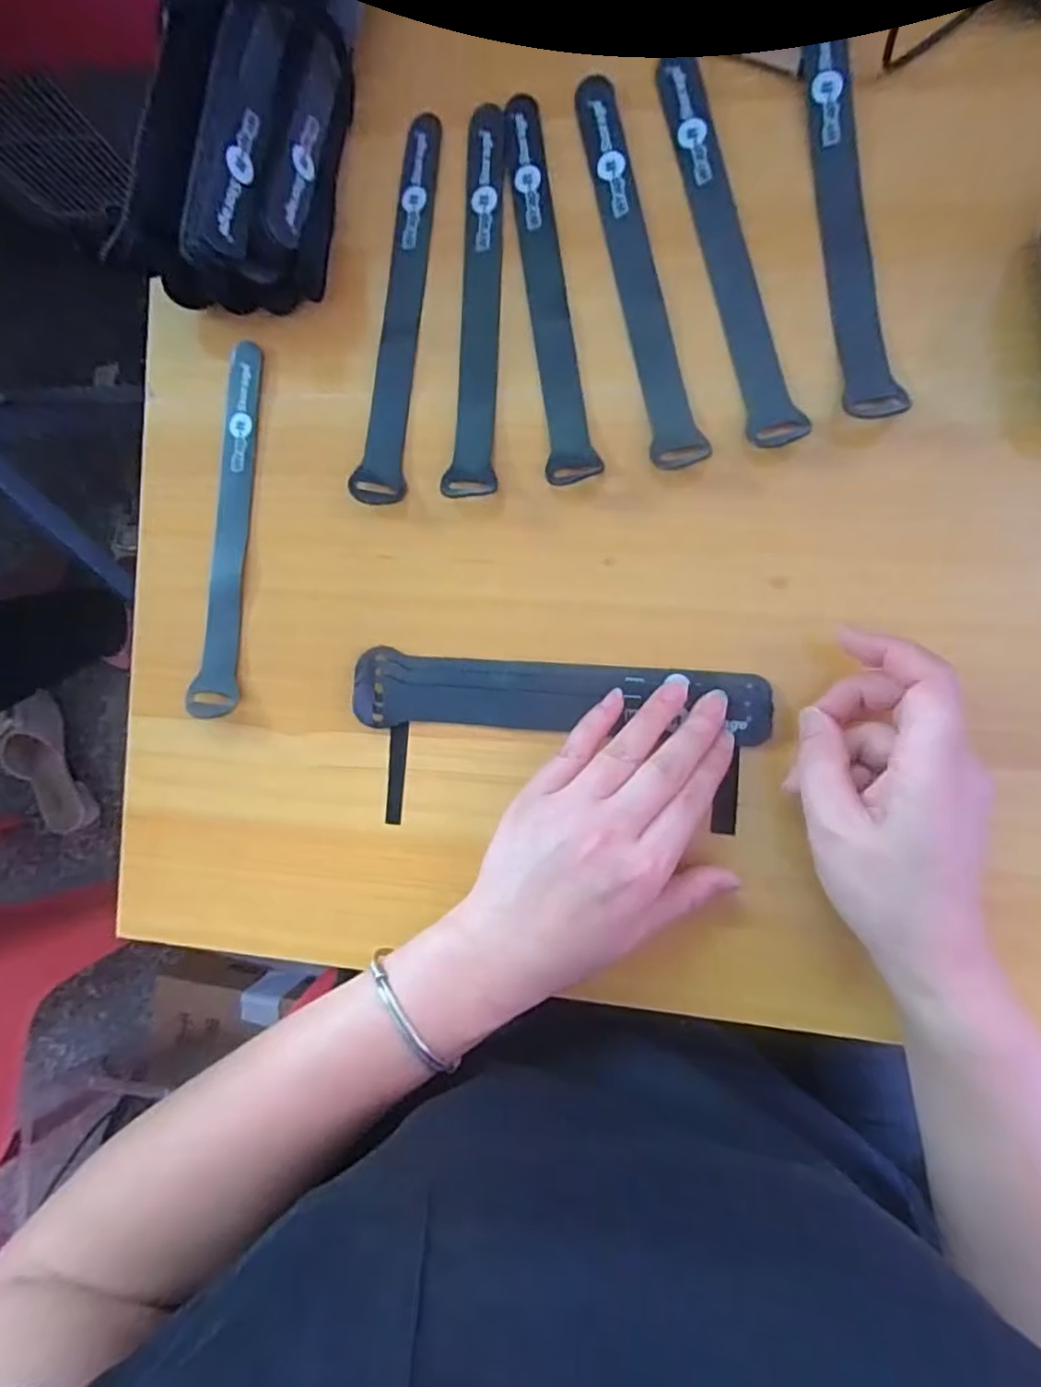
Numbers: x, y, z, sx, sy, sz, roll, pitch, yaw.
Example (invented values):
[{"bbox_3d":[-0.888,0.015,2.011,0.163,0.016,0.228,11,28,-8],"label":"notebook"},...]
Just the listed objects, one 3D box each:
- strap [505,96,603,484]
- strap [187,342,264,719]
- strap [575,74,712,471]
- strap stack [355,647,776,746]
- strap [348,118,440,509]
[{"bbox_3d":[0.015,-0.206,0.321,0.025,0.009,0.206,-7,87,8],"label":"strap"},{"bbox_3d":[-0.154,-0.089,0.341,0.023,0.010,0.201,5,88,8],"label":"strap"},{"bbox_3d":[0.055,-0.210,0.316,0.025,0.013,0.210,-14,86,8],"label":"strap"},{"bbox_3d":[0.018,0.001,0.313,0.198,0.011,0.036,2,88,9],"label":"strap stack"},{"bbox_3d":[-0.062,-0.201,0.333,0.022,0.011,0.206,6,89,9],"label":"strap"}]

